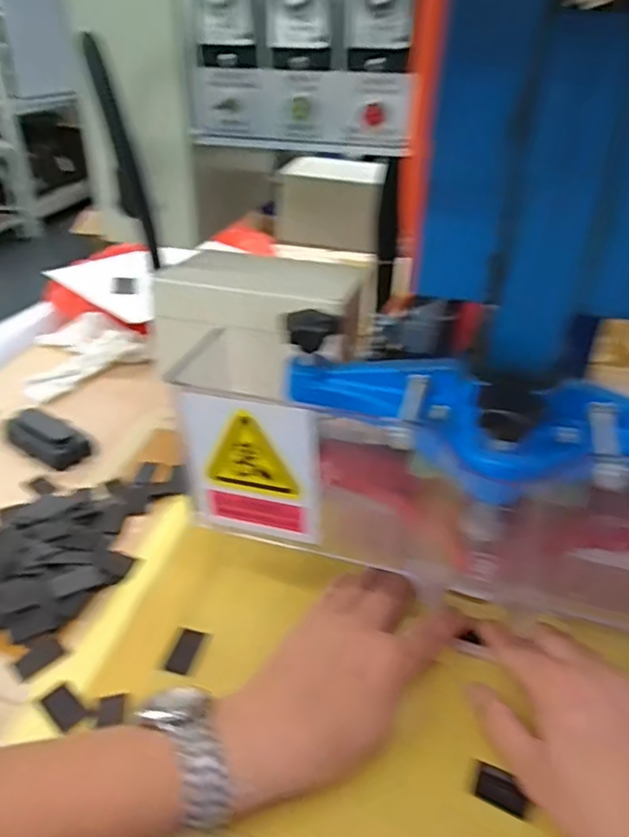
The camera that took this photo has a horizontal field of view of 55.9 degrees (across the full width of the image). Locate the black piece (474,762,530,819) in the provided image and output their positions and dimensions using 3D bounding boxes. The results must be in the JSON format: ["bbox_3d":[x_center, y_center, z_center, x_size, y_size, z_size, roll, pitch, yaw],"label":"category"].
[{"bbox_3d":[0.108,0.213,0.340,0.028,0.007,0.018,14,36,20],"label":"black piece"}]

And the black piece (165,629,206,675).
[{"bbox_3d":[-0.092,0.164,0.421,0.016,0.004,0.034,9,34,12],"label":"black piece"}]

